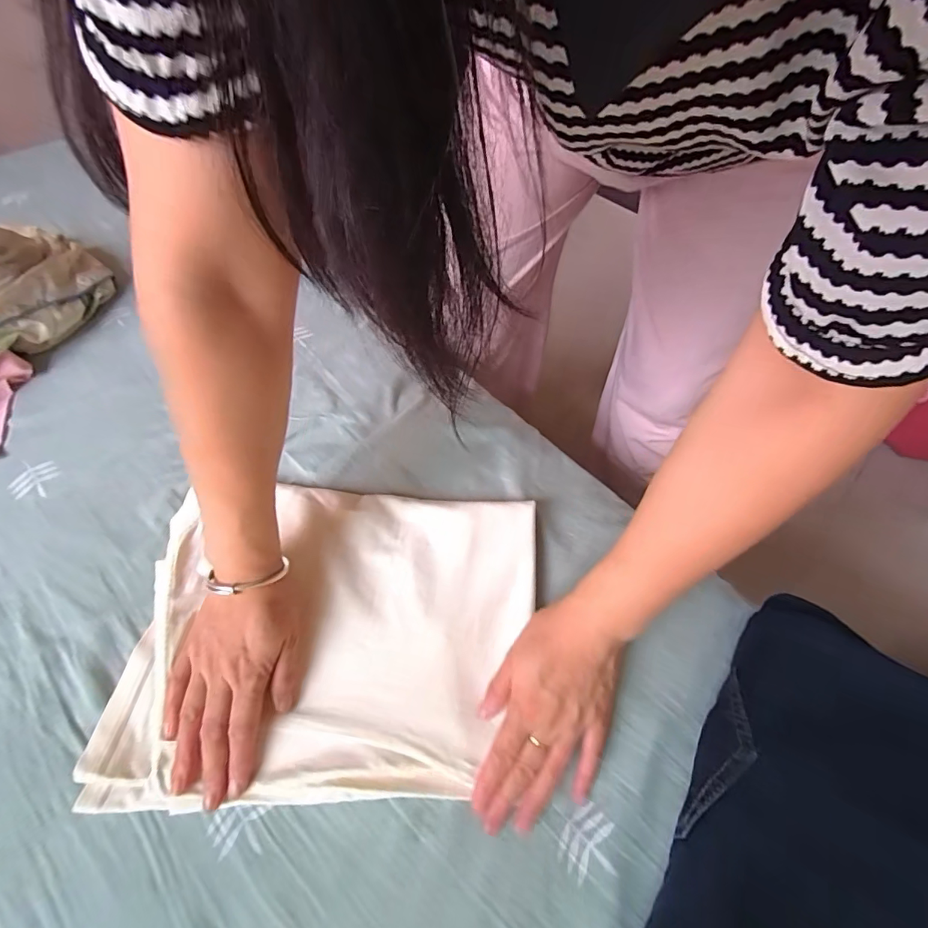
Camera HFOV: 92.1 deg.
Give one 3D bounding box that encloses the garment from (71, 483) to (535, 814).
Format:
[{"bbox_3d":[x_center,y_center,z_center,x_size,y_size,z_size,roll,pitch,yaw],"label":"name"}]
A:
[{"bbox_3d":[-0.105,0.134,0.379,0.331,0.024,0.244,1,58,-4],"label":"garment"}]

